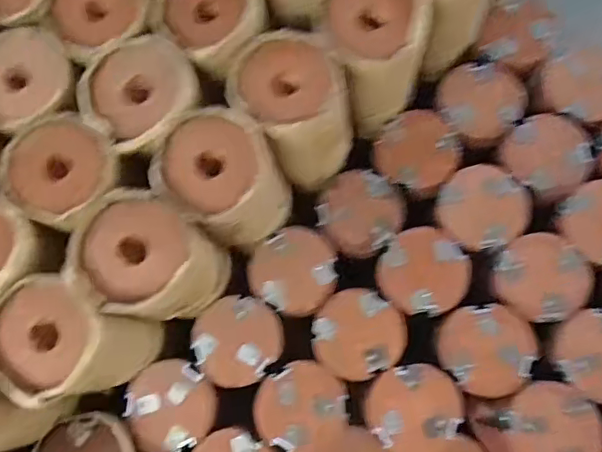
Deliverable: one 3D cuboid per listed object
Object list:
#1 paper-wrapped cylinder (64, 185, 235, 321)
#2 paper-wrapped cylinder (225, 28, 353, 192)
[{"bbox_3d":[-0.119,0.030,0.450,0.096,0.104,0.087,26,79,9],"label":"paper-wrapped cylinder"},{"bbox_3d":[-0.005,-0.095,0.479,0.084,0.108,0.101,-42,78,-8],"label":"paper-wrapped cylinder"}]

